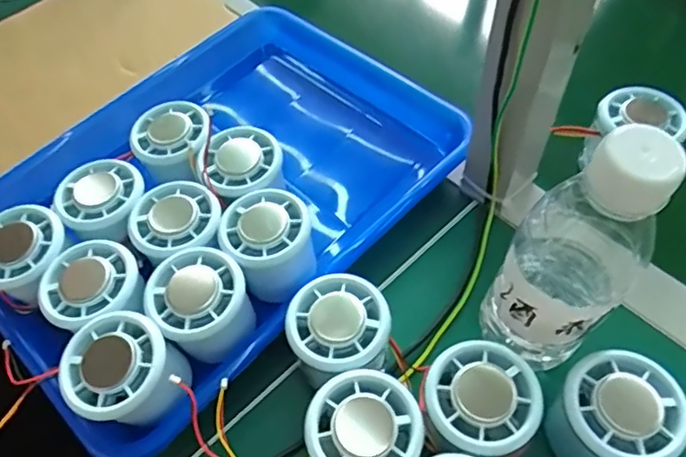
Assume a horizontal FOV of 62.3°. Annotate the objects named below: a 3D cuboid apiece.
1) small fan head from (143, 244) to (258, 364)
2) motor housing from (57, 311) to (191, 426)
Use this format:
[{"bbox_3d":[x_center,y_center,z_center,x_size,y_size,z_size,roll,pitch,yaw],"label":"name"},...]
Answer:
[{"bbox_3d":[-0.082,0.049,0.340,0.054,0.049,0.058,-33,60,-18],"label":"small fan head"},{"bbox_3d":[-0.120,0.083,0.316,0.059,0.044,0.055,-2,56,2],"label":"motor housing"}]

